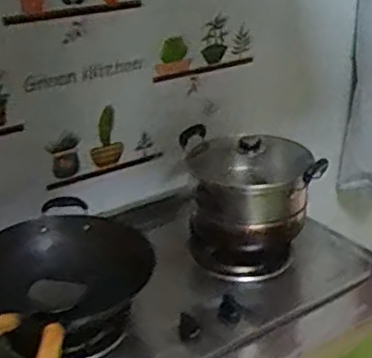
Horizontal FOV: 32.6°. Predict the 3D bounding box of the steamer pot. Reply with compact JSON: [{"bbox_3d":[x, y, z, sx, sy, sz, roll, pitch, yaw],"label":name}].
[{"bbox_3d":[0.129,0.035,1.249,0.242,0.231,0.224,1,25,-1],"label":"steamer pot"}]

